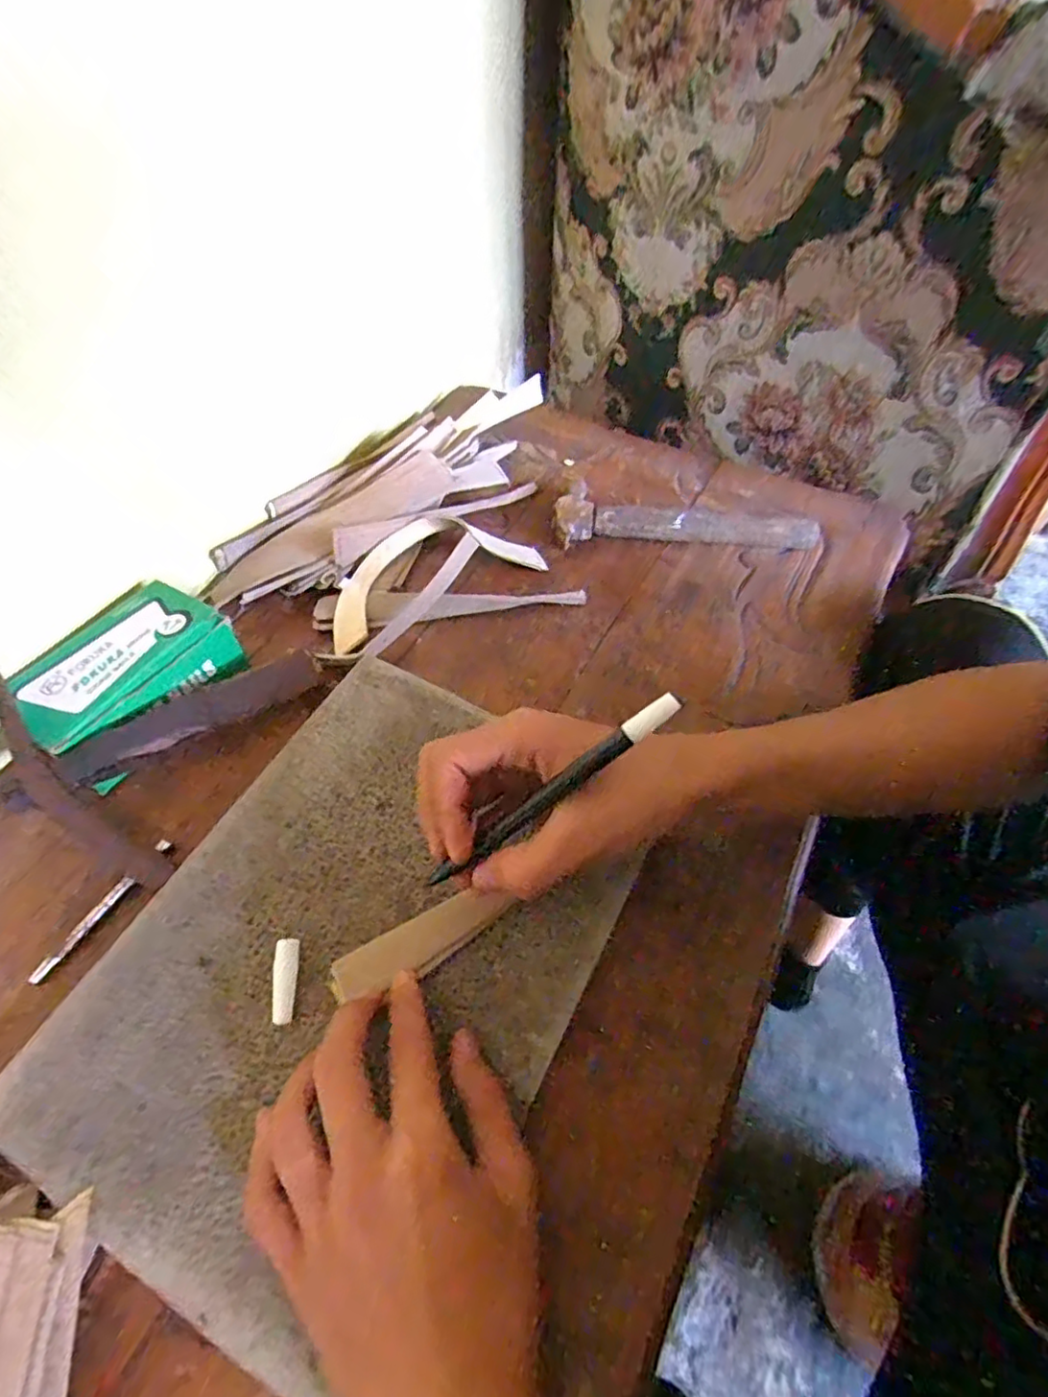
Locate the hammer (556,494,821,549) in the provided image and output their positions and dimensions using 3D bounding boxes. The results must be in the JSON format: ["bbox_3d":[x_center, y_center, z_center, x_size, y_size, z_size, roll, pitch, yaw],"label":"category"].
[{"bbox_3d":[0.132,-0.143,0.519,0.207,0.027,0.041,1,54,-1],"label":"hammer"}]

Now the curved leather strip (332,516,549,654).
[{"bbox_3d":[-0.074,-0.099,0.474,0.171,0.031,0.073,-28,59,-20],"label":"curved leather strip"}]

